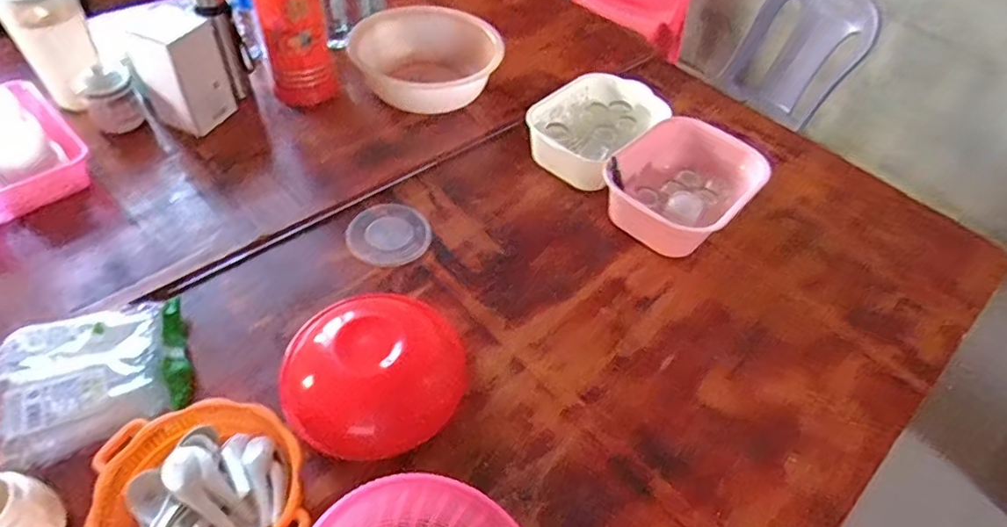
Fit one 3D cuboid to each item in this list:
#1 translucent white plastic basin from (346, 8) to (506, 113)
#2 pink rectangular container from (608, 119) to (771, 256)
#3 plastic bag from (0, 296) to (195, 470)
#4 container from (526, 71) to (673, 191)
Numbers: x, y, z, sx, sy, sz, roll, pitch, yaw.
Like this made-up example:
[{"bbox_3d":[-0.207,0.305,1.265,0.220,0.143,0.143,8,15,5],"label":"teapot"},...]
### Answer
[{"bbox_3d":[-0.171,-0.457,1.280,0.326,0.131,0.265,15,51,7],"label":"translucent white plastic basin"},{"bbox_3d":[0.330,-0.156,1.094,0.279,0.106,0.254,-36,62,-29],"label":"pink rectangular container"},{"bbox_3d":[-0.557,0.152,0.776,0.230,0.068,0.189,-21,56,-21],"label":"plastic bag"},{"bbox_3d":[0.182,-0.279,1.186,0.231,0.096,0.278,31,55,19],"label":"container"}]

